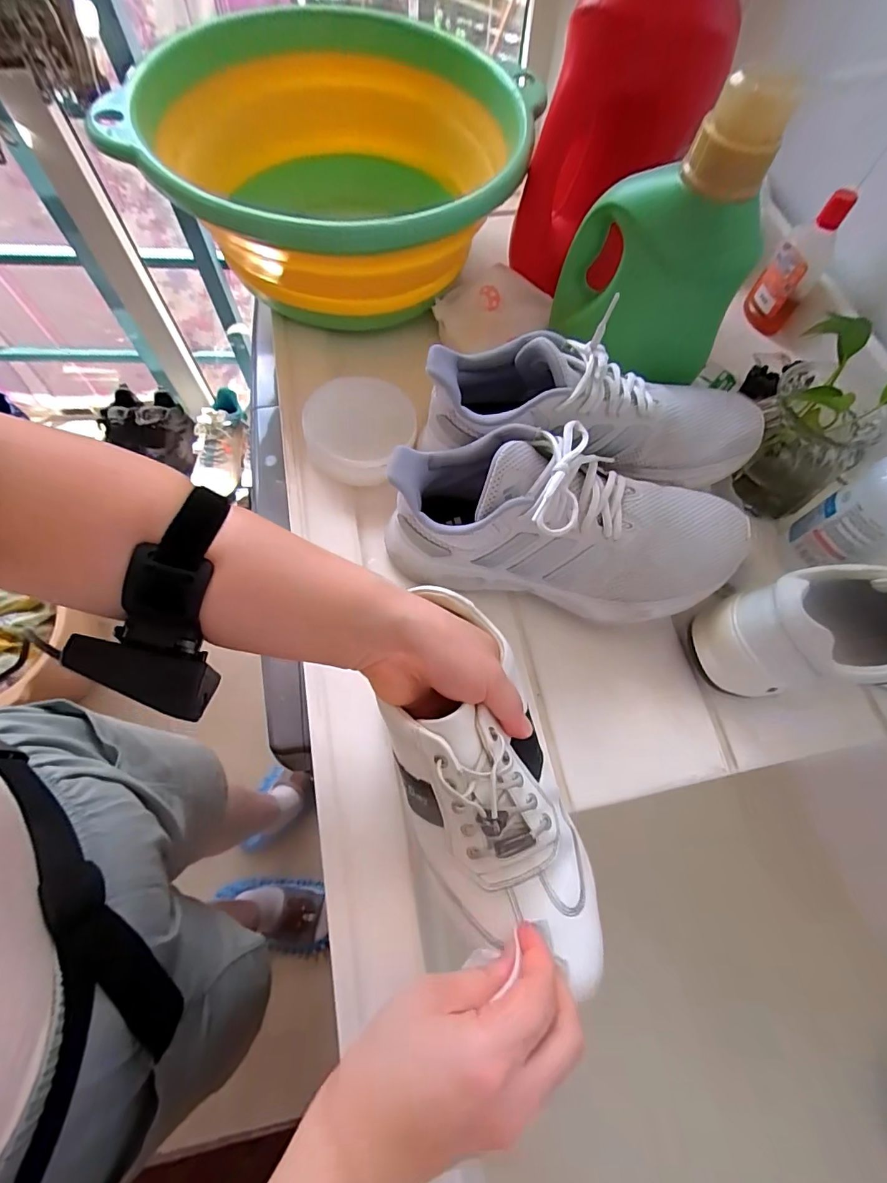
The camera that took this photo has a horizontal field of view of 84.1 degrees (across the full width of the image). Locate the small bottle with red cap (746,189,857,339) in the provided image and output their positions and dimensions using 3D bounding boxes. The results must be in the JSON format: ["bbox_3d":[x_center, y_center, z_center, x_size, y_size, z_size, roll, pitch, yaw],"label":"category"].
[{"bbox_3d":[0.375,-0.345,0.524,0.050,0.136,0.045,26,68,9],"label":"small bottle with red cap"}]

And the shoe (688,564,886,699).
[{"bbox_3d":[0.325,0.026,0.366,0.257,0.110,0.085,-1,67,-2],"label":"shoe"}]

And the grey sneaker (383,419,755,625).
[{"bbox_3d":[0.091,-0.049,0.374,0.264,0.105,0.096,11,67,3],"label":"grey sneaker"}]

